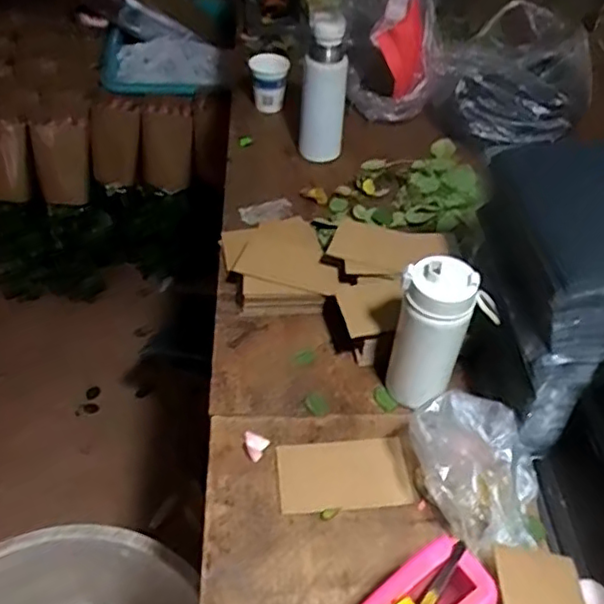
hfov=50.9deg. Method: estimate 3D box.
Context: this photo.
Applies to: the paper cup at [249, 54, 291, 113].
[{"bbox_3d":[-0.062,-0.415,1.200,0.074,0.080,0.078,2,46,-1],"label":"paper cup"}]

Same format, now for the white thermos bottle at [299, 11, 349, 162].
[{"bbox_3d":[0.037,-0.346,1.041,0.071,0.215,0.061,9,46,6],"label":"white thermos bottle"}]

